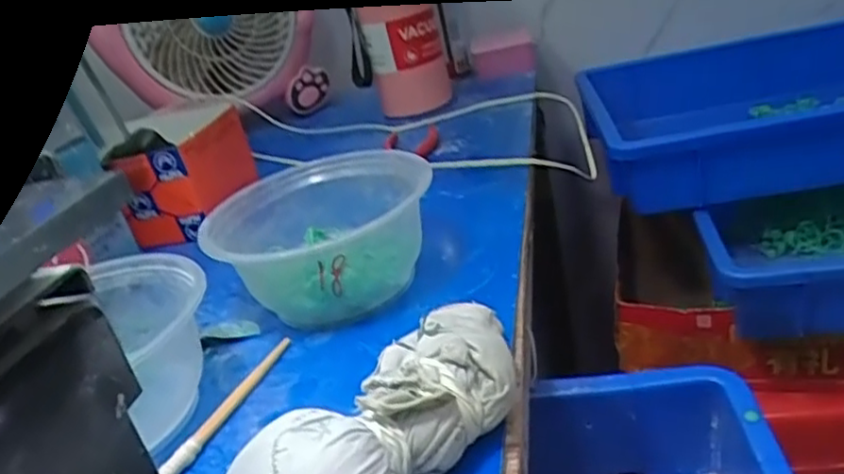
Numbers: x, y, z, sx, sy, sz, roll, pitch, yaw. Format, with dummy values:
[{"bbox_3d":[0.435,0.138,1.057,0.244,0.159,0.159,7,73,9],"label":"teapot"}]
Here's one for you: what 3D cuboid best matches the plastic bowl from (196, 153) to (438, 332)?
[{"bbox_3d":[-0.062,-0.003,0.416,0.116,0.064,0.116,-11,25,5],"label":"plastic bowl"}]

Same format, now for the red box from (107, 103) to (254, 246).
[{"bbox_3d":[-0.193,-0.055,0.574,0.060,0.072,0.118,-7,26,14],"label":"red box"}]

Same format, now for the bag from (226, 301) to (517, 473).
[{"bbox_3d":[-0.007,0.071,0.266,0.059,0.050,0.157,8,33,37],"label":"bag"}]

